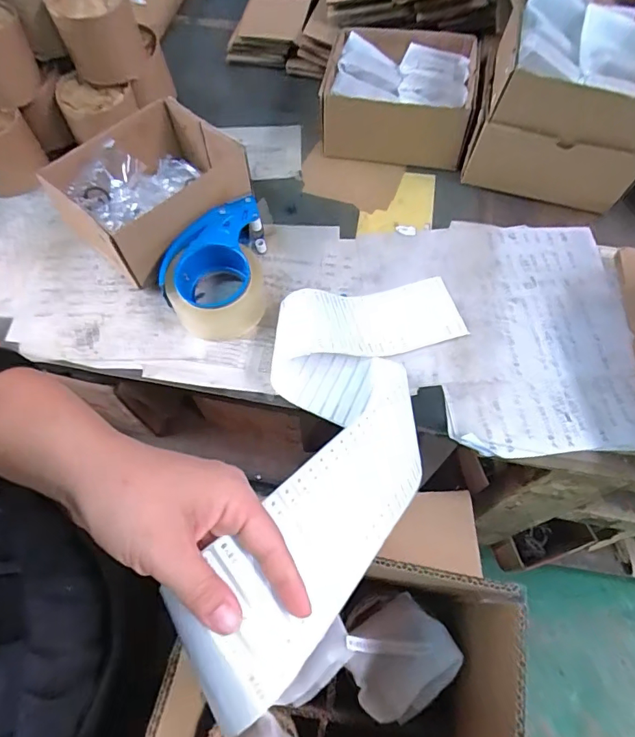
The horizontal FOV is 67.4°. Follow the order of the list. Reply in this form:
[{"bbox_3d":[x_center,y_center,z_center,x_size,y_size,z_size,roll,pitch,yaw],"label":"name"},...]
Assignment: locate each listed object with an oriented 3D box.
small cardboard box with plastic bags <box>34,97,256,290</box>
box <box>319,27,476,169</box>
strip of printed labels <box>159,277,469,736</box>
[{"bbox_3d":[-0.193,-0.210,0.567,0.181,0.101,0.184,36,69,17],"label":"small cardboard box with plastic bags"},{"bbox_3d":[0.109,-0.366,0.645,0.186,0.088,0.168,11,64,6],"label":"box"},{"bbox_3d":[0.024,0.049,0.405,0.170,0.080,0.424,9,36,9],"label":"strip of printed labels"}]

